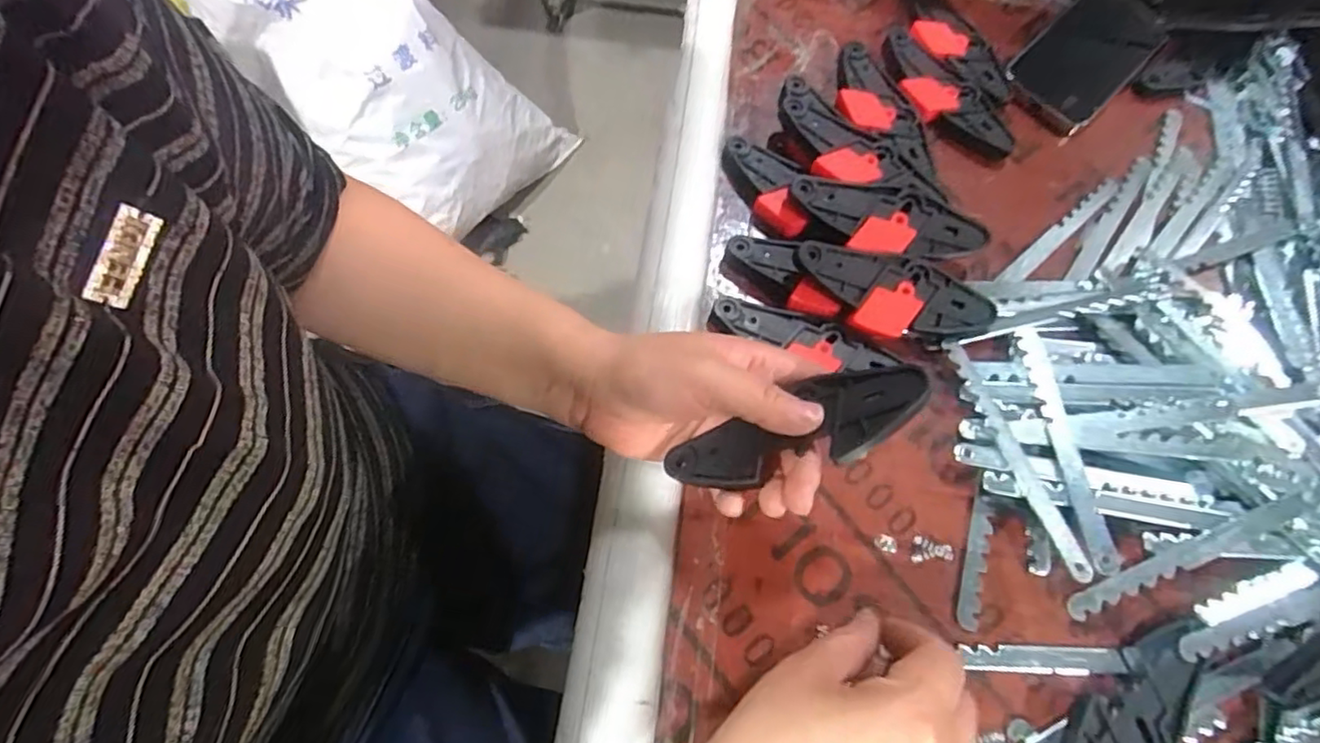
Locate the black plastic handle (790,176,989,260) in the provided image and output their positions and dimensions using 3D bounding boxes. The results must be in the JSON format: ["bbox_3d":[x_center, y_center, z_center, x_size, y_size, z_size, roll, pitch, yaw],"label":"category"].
[{"bbox_3d":[0.141,-0.094,0.405,0.120,0.021,0.038,13,69,3],"label":"black plastic handle"}]

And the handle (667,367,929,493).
[{"bbox_3d":[0.062,0.028,0.301,0.122,0.008,0.039,-21,69,17],"label":"handle"}]

